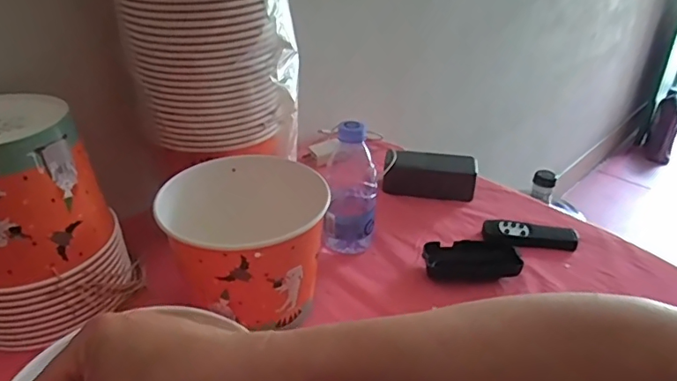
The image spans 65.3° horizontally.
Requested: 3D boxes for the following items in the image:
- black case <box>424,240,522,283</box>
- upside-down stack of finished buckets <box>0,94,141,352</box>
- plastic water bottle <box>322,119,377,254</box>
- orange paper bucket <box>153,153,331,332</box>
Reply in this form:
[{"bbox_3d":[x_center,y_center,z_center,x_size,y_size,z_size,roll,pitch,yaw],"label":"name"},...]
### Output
[{"bbox_3d":[0.153,0.082,0.621,0.106,0.025,0.058,-1,34,-4],"label":"black case"},{"bbox_3d":[-0.299,0.027,0.511,0.159,0.192,0.138,-23,41,-32],"label":"upside-down stack of finished buckets"},{"bbox_3d":[0.014,-0.003,0.625,0.060,0.161,0.052,2,34,0],"label":"plastic water bottle"},{"bbox_3d":[-0.094,0.060,0.548,0.155,0.130,0.152,2,34,1],"label":"orange paper bucket"}]

